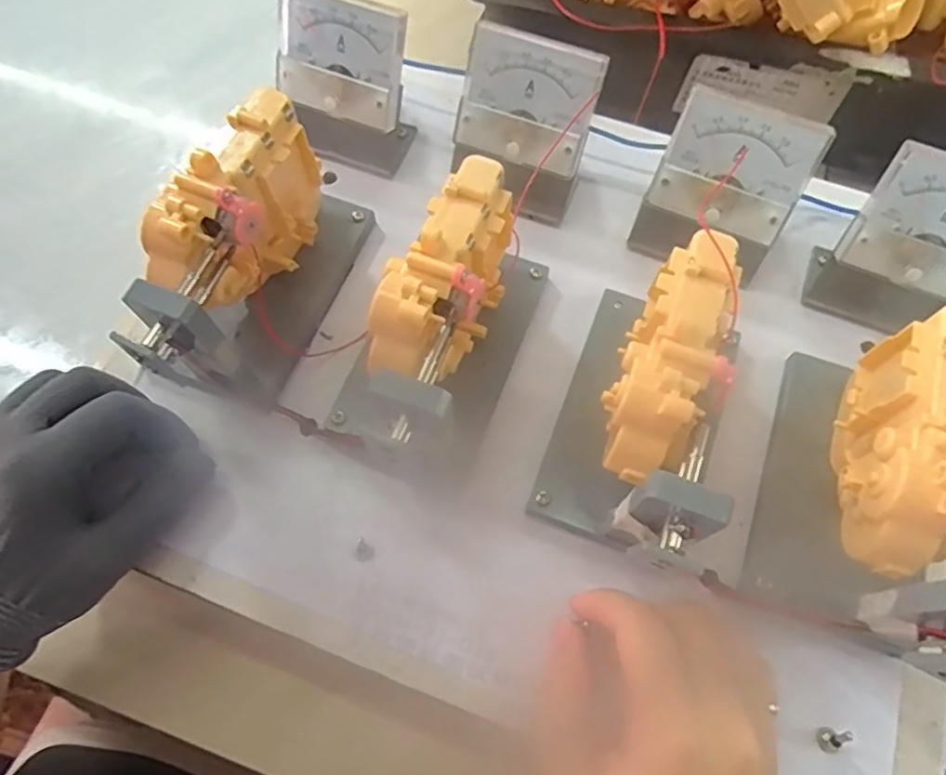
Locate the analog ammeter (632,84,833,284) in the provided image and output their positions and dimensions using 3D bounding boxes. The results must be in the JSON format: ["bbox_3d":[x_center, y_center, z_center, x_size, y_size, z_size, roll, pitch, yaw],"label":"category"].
[{"bbox_3d":[0.119,-0.093,0.306,0.065,0.070,0.039,25,69,9],"label":"analog ammeter"}]

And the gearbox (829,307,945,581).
[{"bbox_3d":[0.163,0.022,0.246,0.038,0.060,0.097,29,70,10],"label":"gearbox"}]

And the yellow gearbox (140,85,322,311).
[{"bbox_3d":[-0.099,-0.073,0.282,0.029,0.071,0.088,28,70,10],"label":"yellow gearbox"}]

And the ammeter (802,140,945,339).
[{"bbox_3d":[0.205,-0.063,0.296,0.066,0.078,0.041,27,70,10],"label":"ammeter"}]

